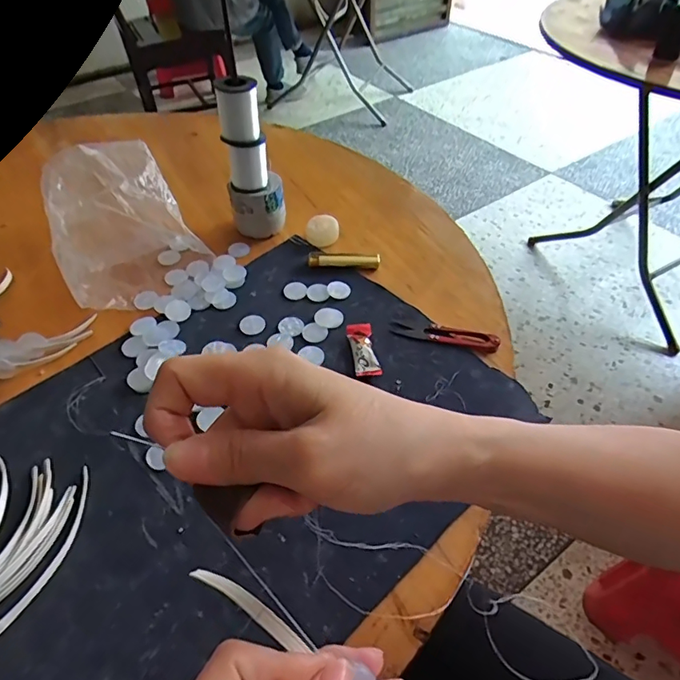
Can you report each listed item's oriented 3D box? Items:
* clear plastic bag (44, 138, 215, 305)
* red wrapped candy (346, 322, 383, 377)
[{"bbox_3d":[-0.256,-0.139,0.573,0.140,0.080,0.209,-24,52,-20],"label":"clear plastic bag"},{"bbox_3d":[0.023,0.009,0.480,0.024,0.011,0.059,-8,48,-7],"label":"red wrapped candy"}]

